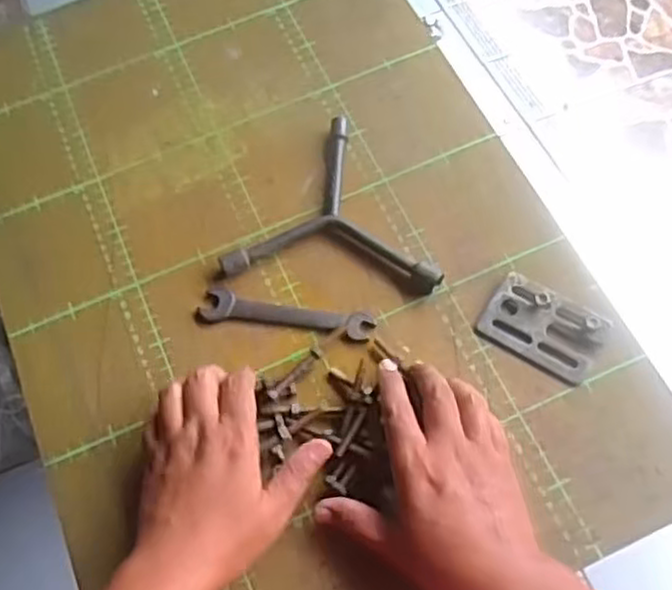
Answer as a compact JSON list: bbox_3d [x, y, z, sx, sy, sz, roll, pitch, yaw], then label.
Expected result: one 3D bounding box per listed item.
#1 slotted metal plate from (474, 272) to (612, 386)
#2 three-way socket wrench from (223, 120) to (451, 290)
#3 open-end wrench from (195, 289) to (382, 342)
[{"bbox_3d":[0.141,0.021,0.513,0.077,0.010,0.055,31,71,15],"label":"slotted metal plate"},{"bbox_3d":[0.003,-0.072,0.562,0.154,0.015,0.137,4,66,5],"label":"three-way socket wrench"},{"bbox_3d":[-0.035,0.014,0.529,0.121,0.007,0.023,9,67,7],"label":"open-end wrench"}]

